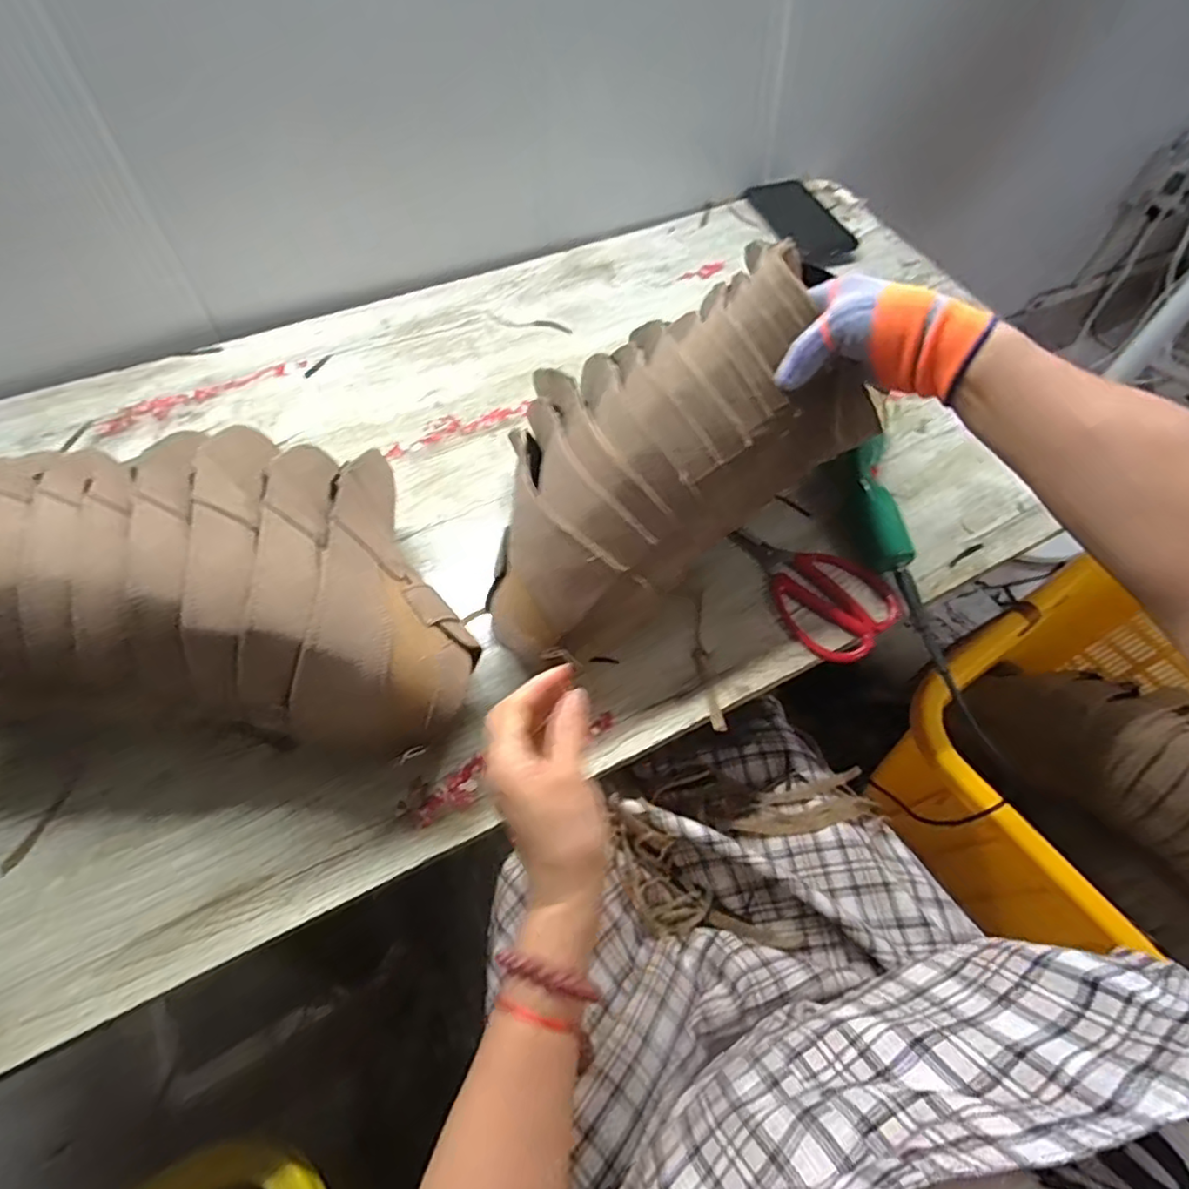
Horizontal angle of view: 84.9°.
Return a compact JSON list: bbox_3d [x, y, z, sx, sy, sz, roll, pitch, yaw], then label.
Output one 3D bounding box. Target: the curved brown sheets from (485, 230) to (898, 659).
[{"bbox_3d":[0.033,-0.127,0.485,0.307,0.148,0.187,-32,65,-21],"label":"curved brown sheets"}]

